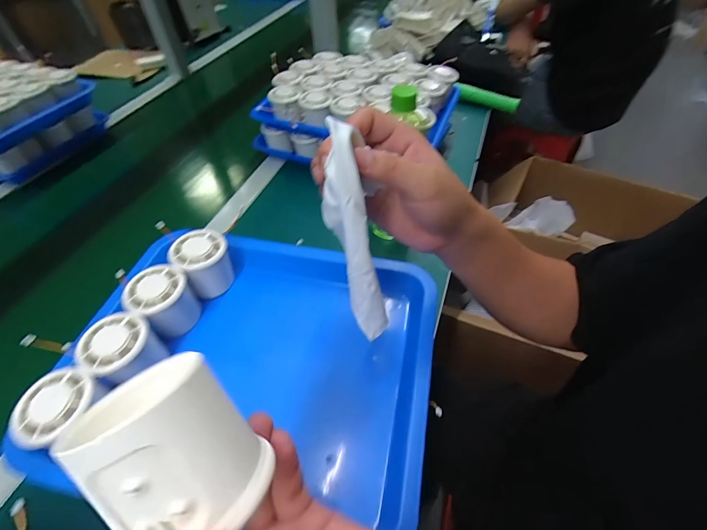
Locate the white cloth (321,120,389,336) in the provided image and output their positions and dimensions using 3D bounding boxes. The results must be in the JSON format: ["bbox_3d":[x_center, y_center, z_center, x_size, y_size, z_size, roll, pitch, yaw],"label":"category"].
[{"bbox_3d":[0.000,-0.018,0.245,0.029,0.156,0.034,-15,25,-10],"label":"white cloth"}]

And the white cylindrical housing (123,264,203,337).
[{"bbox_3d":[-0.190,0.041,0.357,0.056,0.061,0.055,-1,50,2],"label":"white cylindrical housing"}]

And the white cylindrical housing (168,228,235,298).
[{"bbox_3d":[-0.162,-0.002,0.382,0.055,0.055,0.050,-1,50,2],"label":"white cylindrical housing"}]

